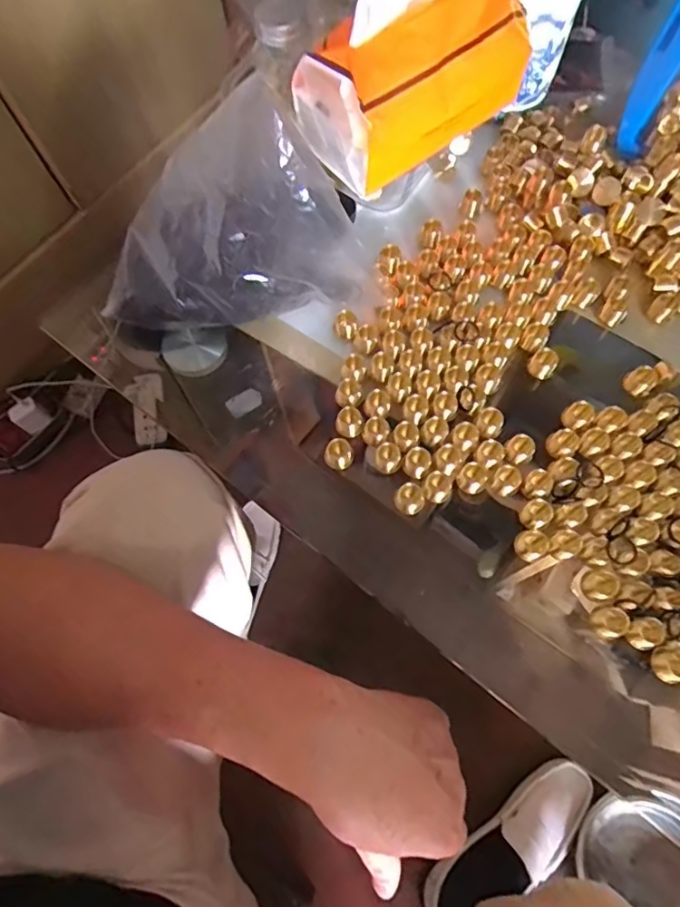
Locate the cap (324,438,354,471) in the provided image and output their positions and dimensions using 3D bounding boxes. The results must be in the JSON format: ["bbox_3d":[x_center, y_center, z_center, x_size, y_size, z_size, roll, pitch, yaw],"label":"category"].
[{"bbox_3d":[-0.001,0.001,0.387,0.021,0.014,0.019,-4,69,0],"label":"cap"}]

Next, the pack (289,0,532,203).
[{"bbox_3d":[0.051,-0.283,0.364,0.147,0.118,0.088,-37,72,-12],"label":"pack"}]

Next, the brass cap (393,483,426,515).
[{"bbox_3d":[0.050,0.032,0.375,0.021,0.016,0.020,-1,69,2],"label":"brass cap"}]

